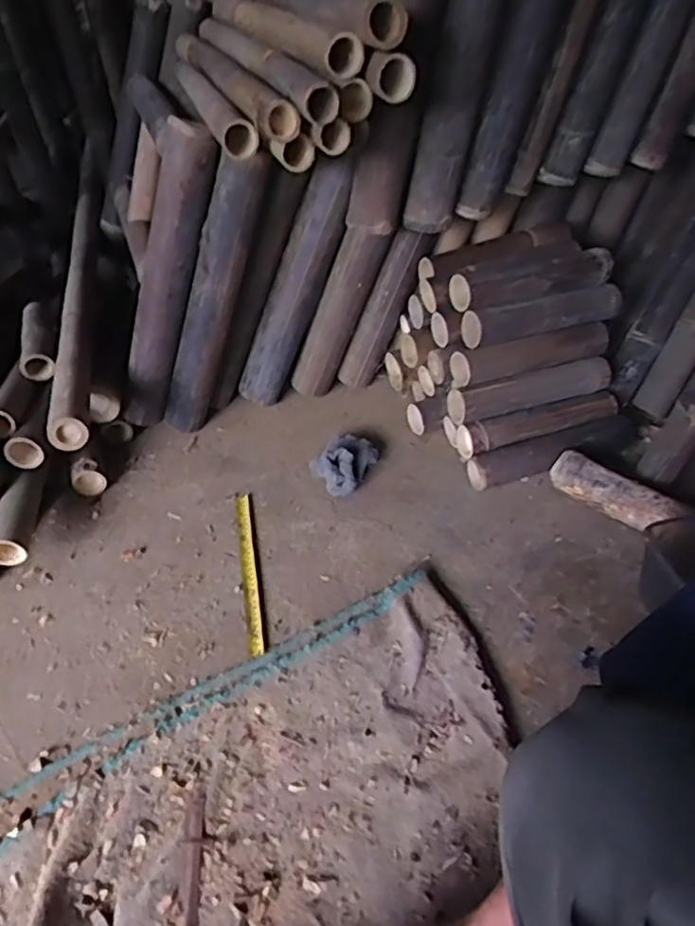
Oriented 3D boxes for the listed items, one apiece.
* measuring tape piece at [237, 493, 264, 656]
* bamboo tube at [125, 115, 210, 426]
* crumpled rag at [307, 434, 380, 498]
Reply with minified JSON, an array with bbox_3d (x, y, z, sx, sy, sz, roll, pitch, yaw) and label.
[{"bbox_3d":[-0.145,0.153,0.958,0.024,0.004,0.295,-19,43,3],"label":"measuring tape piece"},{"bbox_3d":[-0.290,-0.277,1.023,0.071,0.486,0.063,-4,38,-34],"label":"bamboo tube"},{"bbox_3d":[-0.009,-0.004,1.067,0.094,0.054,0.113,16,46,20],"label":"crumpled rag"}]

